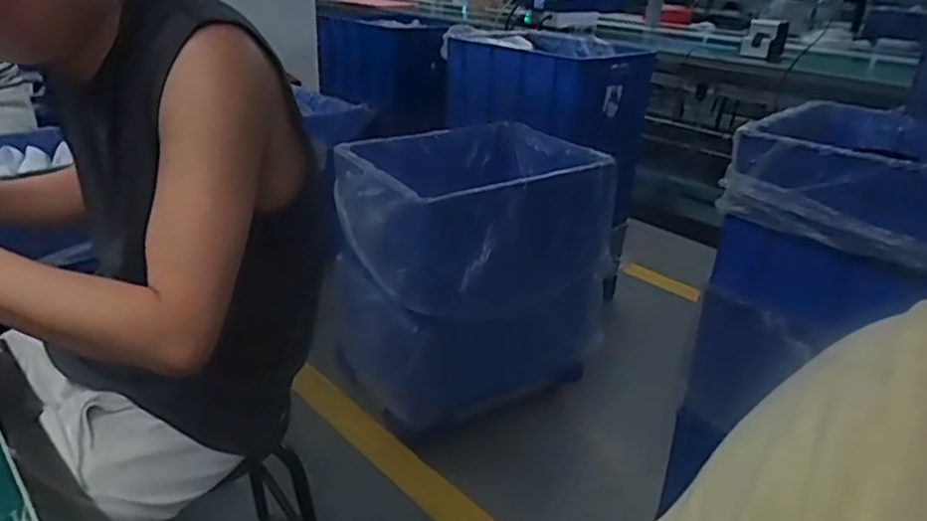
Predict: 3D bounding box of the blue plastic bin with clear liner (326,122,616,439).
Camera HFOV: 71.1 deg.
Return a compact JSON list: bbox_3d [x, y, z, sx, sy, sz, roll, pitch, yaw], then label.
[{"bbox_3d":[0.011,0.035,1.592,0.593,0.638,0.407,-15,30,-35],"label":"blue plastic bin with clear liner"}]

